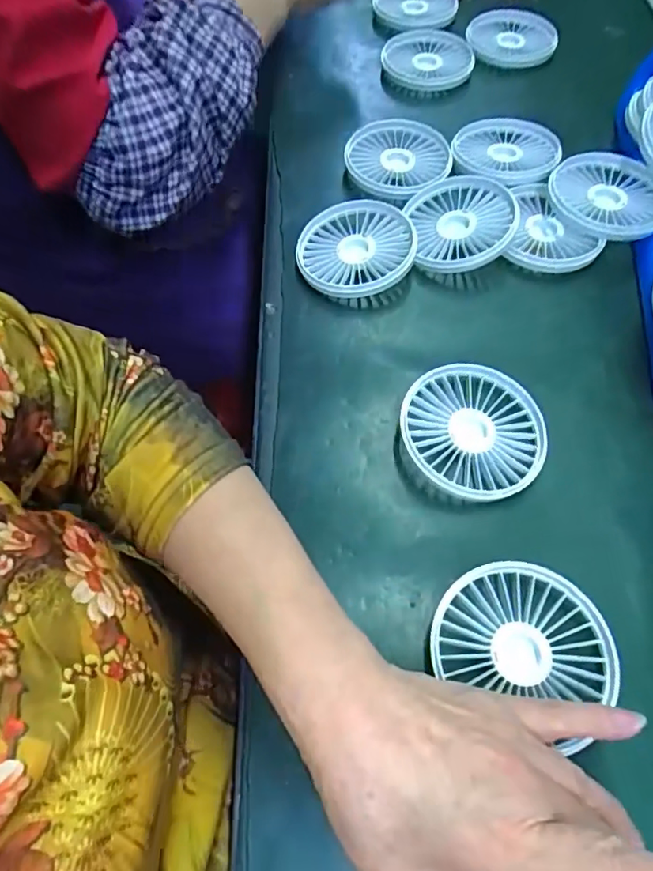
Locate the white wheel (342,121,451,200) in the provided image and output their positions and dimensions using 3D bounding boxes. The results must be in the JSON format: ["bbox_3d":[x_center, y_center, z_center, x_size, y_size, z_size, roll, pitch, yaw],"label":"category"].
[{"bbox_3d":[0.064,-0.239,0.474,0.089,0.016,0.096,0,61,0],"label":"white wheel"}]

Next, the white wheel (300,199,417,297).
[{"bbox_3d":[0.023,-0.142,0.417,0.086,0.023,0.087,0,61,0],"label":"white wheel"}]

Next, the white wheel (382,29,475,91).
[{"bbox_3d":[0.104,-0.386,0.559,0.091,0.020,0.086,-1,61,2],"label":"white wheel"}]

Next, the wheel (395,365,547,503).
[{"bbox_3d":[0.090,-0.002,0.336,0.085,0.019,0.087,0,61,0],"label":"wheel"}]

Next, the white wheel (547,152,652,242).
[{"bbox_3d":[0.220,-0.187,0.427,0.086,0.015,0.090,-2,59,3],"label":"white wheel"}]

